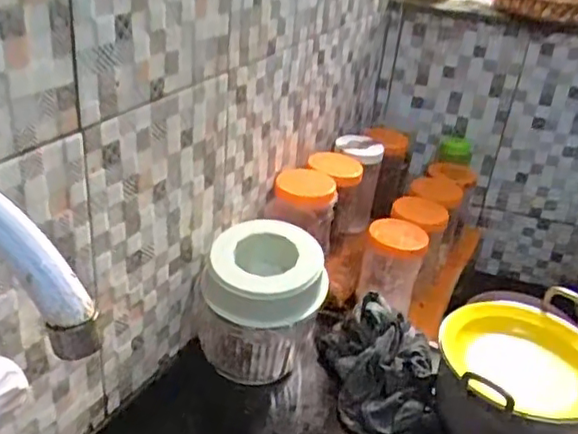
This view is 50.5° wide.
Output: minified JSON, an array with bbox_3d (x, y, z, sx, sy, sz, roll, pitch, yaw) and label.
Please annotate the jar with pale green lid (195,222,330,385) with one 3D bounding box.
[{"bbox_3d":[-0.035,0.122,0.850,0.160,0.179,0.131,13,30,12],"label":"jar with pale green lid"}]

